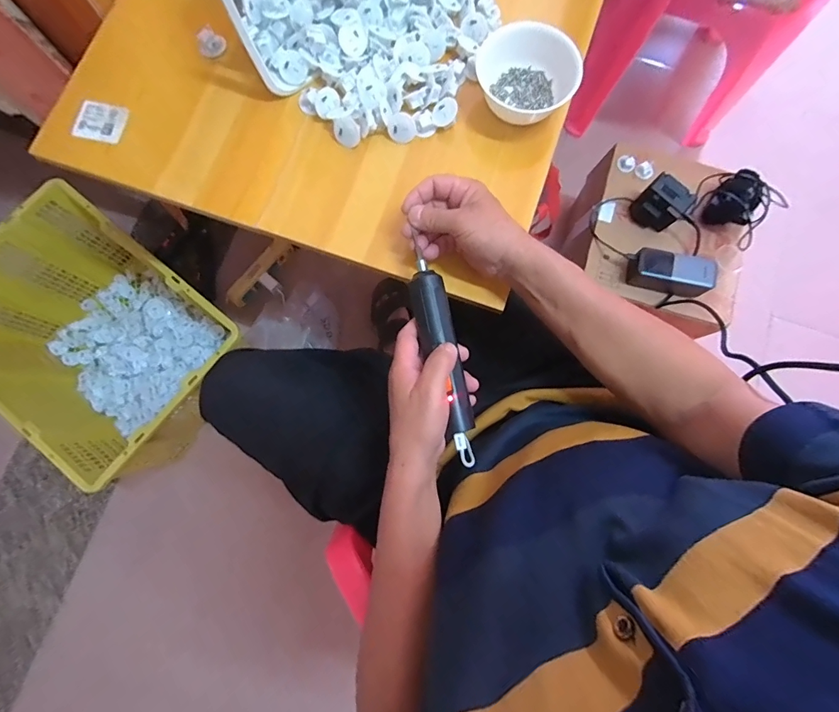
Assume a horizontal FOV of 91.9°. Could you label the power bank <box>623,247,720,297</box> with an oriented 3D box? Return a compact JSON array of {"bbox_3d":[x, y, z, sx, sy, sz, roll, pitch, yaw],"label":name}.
[{"bbox_3d":[0.441,-0.148,0.712,0.135,0.057,0.059,16,80,2],"label":"power bank"}]

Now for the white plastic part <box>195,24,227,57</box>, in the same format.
[{"bbox_3d":[-0.259,-0.391,0.504,0.033,0.019,0.025,-34,82,-7],"label":"white plastic part"}]

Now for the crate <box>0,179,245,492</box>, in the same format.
[{"bbox_3d":[-0.608,-0.035,0.830,0.479,0.265,0.347,39,82,5],"label":"crate"}]

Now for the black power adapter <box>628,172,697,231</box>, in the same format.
[{"bbox_3d":[0.434,-0.274,0.730,0.058,0.070,0.080,-42,83,-8],"label":"black power adapter"}]

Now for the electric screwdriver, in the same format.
[{"bbox_3d":[0.025,0.001,0.405,0.035,0.027,0.218,-15,86,-4],"label":"electric screwdriver"}]

